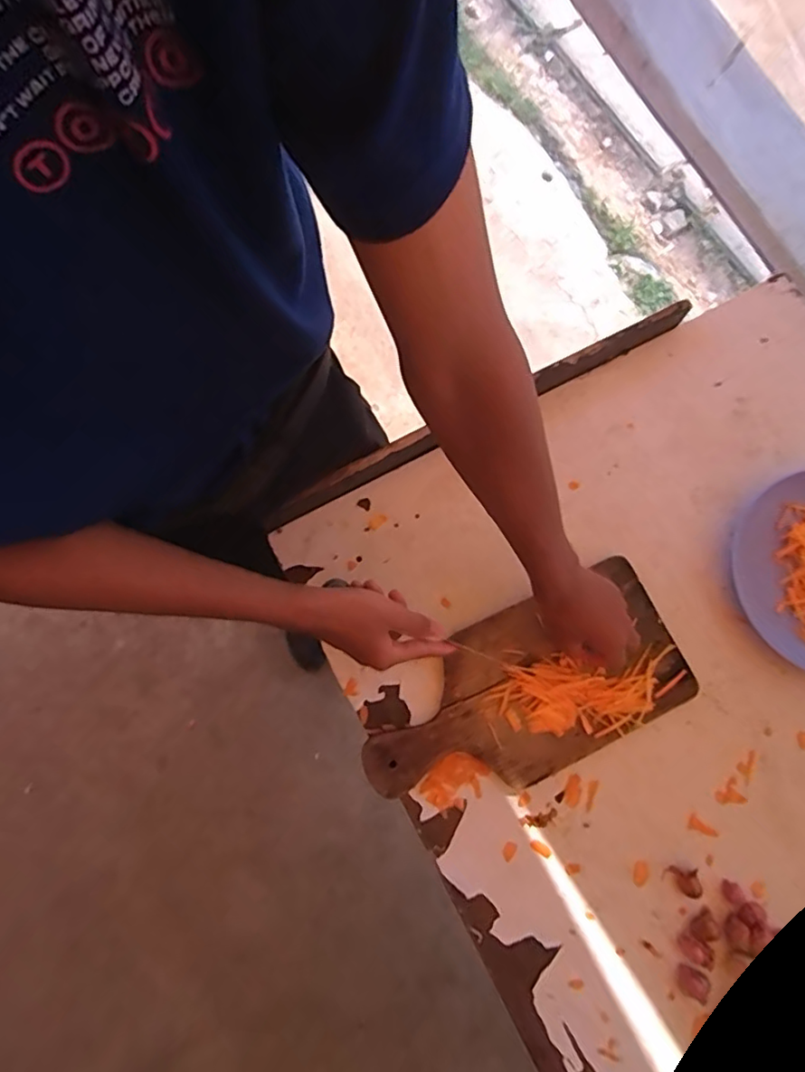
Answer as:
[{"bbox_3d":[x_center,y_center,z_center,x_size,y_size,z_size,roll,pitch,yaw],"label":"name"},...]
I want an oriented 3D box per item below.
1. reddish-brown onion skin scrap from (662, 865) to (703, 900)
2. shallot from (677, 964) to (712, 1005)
[{"bbox_3d":[0.281,0.341,0.562,0.040,0.011,0.026,38,81,7],"label":"reddish-brown onion skin scrap"},{"bbox_3d":[0.275,0.425,0.539,0.026,0.018,0.026,-44,82,-8],"label":"shallot"}]

